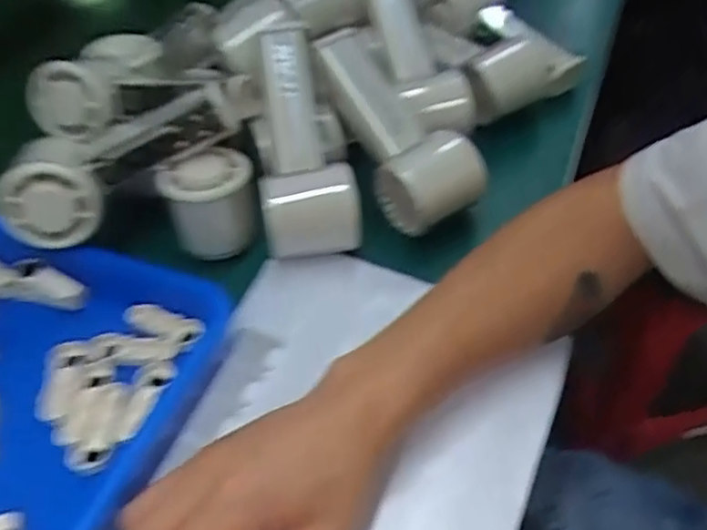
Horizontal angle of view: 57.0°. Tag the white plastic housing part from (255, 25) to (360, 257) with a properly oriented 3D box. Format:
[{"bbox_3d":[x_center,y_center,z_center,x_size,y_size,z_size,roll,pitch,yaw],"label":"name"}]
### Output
[{"bbox_3d":[-0.035,-0.083,0.435,0.061,0.051,0.153,-10,87,-5],"label":"white plastic housing part"}]

